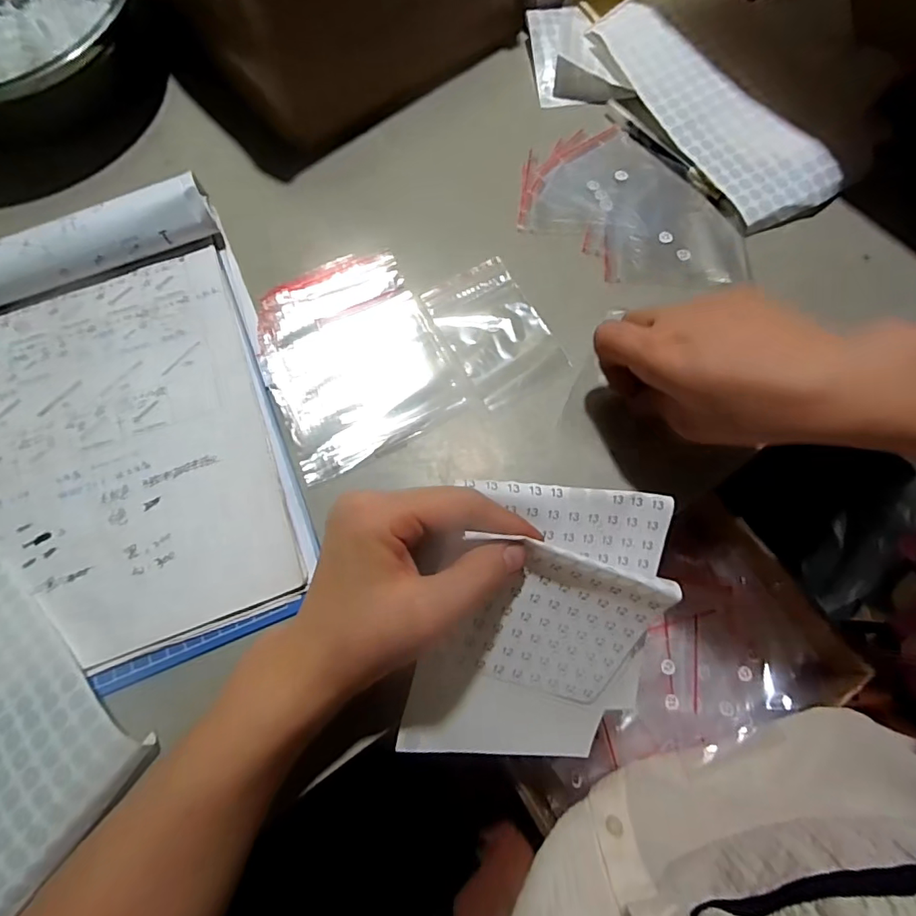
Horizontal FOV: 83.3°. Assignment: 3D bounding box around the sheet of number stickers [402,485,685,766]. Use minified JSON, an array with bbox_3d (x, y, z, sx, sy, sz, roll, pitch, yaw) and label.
[{"bbox_3d":[0.046,0.095,0.278,0.129,0.021,0.160,6,100,-12],"label":"sheet of number stickers"}]

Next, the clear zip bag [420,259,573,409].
[{"bbox_3d":[0.025,-0.088,0.358,0.066,0.007,0.101,-27,72,-9],"label":"clear zip bag"}]

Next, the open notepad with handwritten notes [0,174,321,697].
[{"bbox_3d":[-0.224,-0.016,0.325,0.210,0.028,0.297,-21,77,-7],"label":"open notepad with handwritten notes"}]

